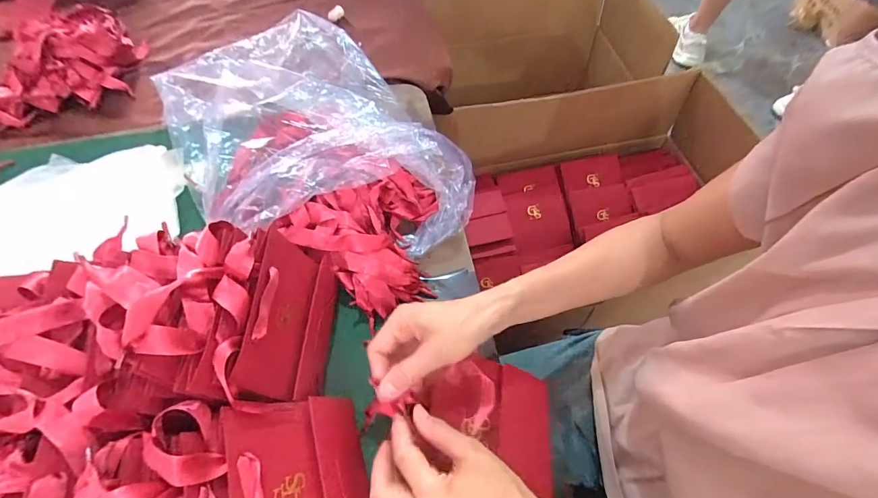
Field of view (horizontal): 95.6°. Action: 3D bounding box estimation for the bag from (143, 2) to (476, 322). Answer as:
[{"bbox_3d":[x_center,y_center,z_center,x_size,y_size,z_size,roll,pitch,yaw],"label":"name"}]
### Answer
[{"bbox_3d":[-0.171,-0.131,0.524,0.272,0.111,0.477,-37,63,-18],"label":"bag"}]

